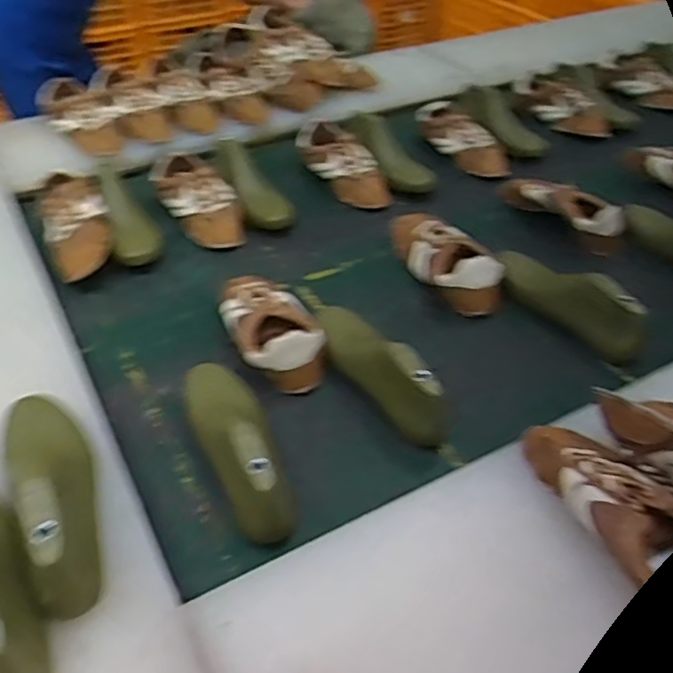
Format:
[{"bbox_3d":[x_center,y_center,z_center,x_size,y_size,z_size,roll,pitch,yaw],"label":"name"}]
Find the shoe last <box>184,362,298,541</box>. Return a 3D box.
[{"bbox_3d":[-0.110,0.097,0.720,0.081,0.088,0.259,-15,44,-17],"label":"shoe last"}]

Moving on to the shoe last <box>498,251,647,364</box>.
[{"bbox_3d":[0.310,-0.057,0.923,0.064,0.087,0.236,-18,43,-23],"label":"shoe last"}]

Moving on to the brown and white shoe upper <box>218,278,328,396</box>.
[{"bbox_3d":[-0.089,-0.022,0.877,0.103,0.062,0.217,-17,44,-18],"label":"brown and white shoe upper"}]

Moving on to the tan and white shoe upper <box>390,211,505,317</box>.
[{"bbox_3d":[0.161,-0.127,1.005,0.093,0.071,0.246,-11,43,-13],"label":"tan and white shoe upper"}]

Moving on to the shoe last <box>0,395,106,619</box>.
[{"bbox_3d":[-0.259,0.134,0.613,0.082,0.086,0.241,-20,45,-21],"label":"shoe last"}]

